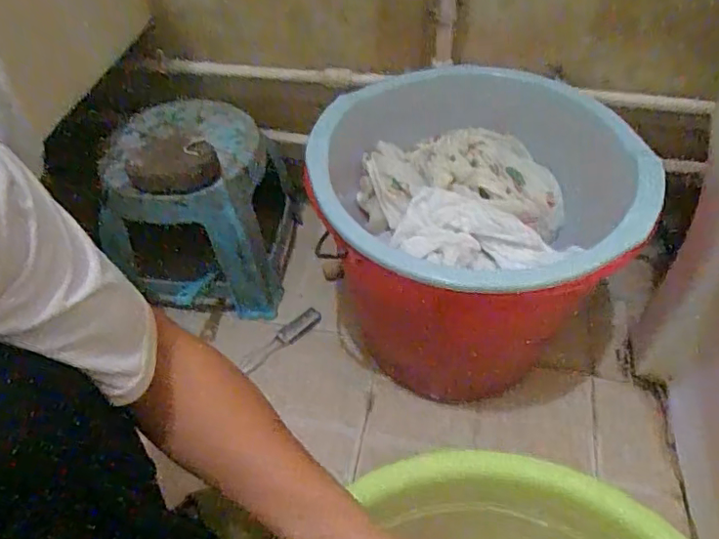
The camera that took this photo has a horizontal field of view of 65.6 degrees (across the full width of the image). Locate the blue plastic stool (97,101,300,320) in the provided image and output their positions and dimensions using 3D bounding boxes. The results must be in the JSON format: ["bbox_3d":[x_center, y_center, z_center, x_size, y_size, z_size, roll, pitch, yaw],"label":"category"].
[{"bbox_3d":[-0.241,-0.097,0.848,0.218,0.243,0.240,-3,50,1],"label":"blue plastic stool"}]

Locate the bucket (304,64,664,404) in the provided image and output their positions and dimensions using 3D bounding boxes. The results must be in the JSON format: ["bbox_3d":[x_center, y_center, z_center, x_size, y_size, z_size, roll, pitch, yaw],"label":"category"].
[{"bbox_3d":[0.151,-0.018,0.743,0.365,0.376,0.339,-2,50,2],"label":"bucket"}]

